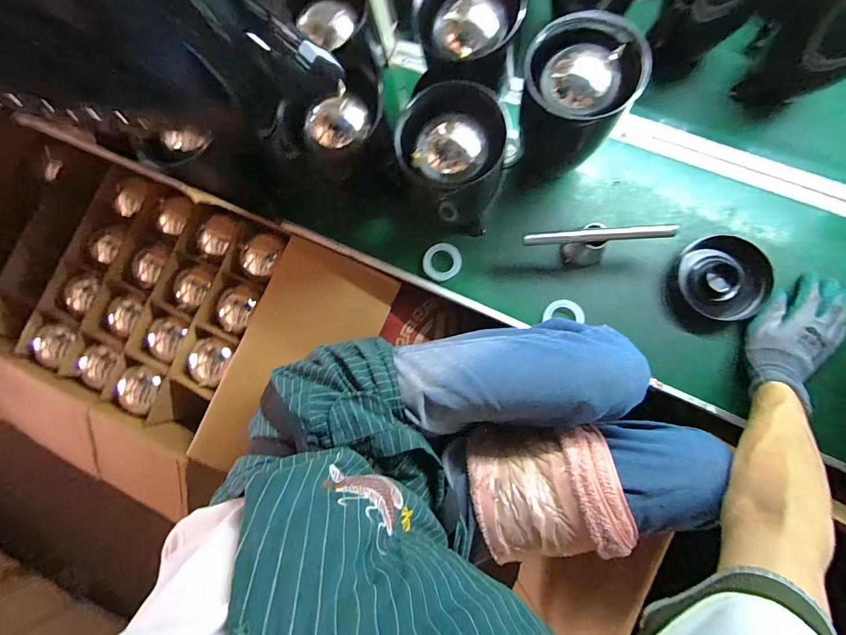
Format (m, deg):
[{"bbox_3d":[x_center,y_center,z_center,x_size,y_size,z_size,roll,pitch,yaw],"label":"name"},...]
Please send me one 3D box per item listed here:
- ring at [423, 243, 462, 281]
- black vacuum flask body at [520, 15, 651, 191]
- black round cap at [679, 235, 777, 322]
[{"bbox_3d":[0.031,-0.089,0.593,0.061,0.010,0.057,-1,83,7],"label":"ring"},{"bbox_3d":[0.189,-0.283,0.494,0.119,0.172,0.119,-10,82,6],"label":"black vacuum flask body"},{"bbox_3d":[0.422,-0.054,0.527,0.107,0.022,0.117,-40,80,1],"label":"black round cap"}]

